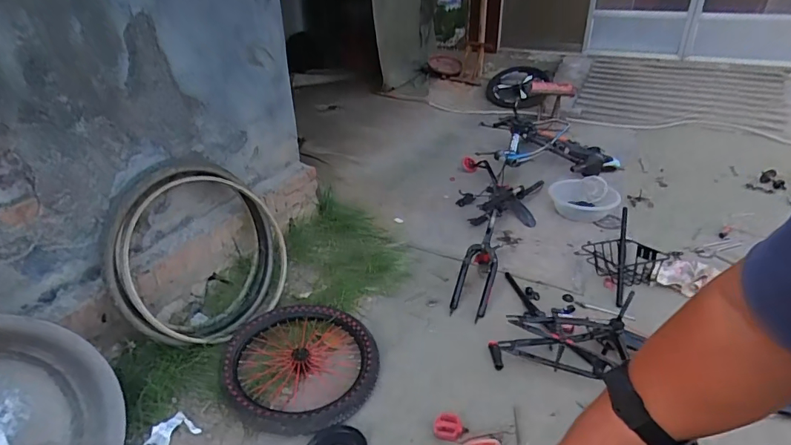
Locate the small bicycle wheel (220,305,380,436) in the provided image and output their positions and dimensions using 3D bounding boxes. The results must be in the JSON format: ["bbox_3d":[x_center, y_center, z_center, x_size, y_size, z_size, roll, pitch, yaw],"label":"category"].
[{"bbox_3d":[-0.305,0.443,1.540,0.488,0.073,0.529,-1,29,1],"label":"small bicycle wheel"}]

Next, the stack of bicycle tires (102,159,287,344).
[{"bbox_3d":[-0.660,0.100,1.767,0.181,0.643,0.773,1,-2,33],"label":"stack of bicycle tires"}]

